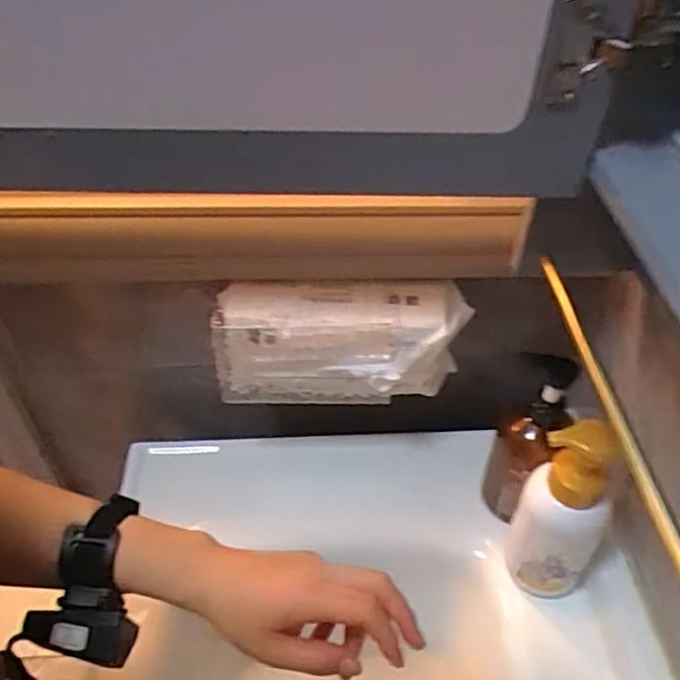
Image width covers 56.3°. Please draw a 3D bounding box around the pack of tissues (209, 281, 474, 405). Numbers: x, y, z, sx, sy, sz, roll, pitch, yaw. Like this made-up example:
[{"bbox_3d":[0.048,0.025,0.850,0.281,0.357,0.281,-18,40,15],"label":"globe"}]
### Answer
[{"bbox_3d":[0.001,0.006,0.627,0.235,0.106,0.071,-1,45,-1],"label":"pack of tissues"}]

